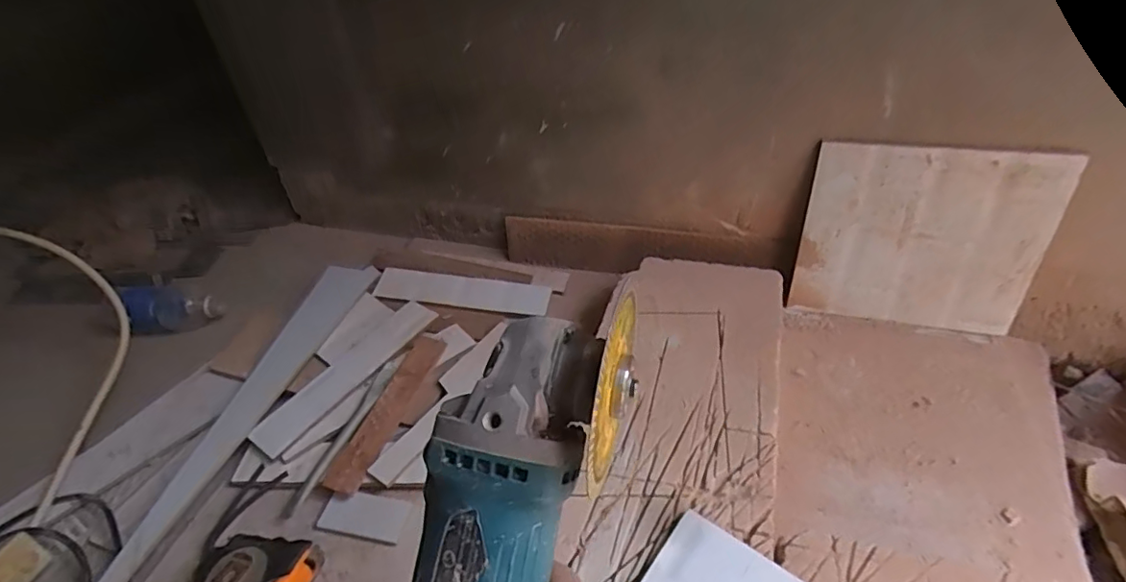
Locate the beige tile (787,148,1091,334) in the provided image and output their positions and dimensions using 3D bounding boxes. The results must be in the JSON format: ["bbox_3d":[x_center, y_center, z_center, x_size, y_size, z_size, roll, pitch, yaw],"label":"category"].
[{"bbox_3d":[0.411,-0.056,0.641,0.248,0.214,0.007,7,31,15],"label":"beige tile"}]

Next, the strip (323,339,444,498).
[{"bbox_3d":[-0.198,0.128,0.635,0.041,0.012,0.213,9,45,13],"label":"strip"}]

